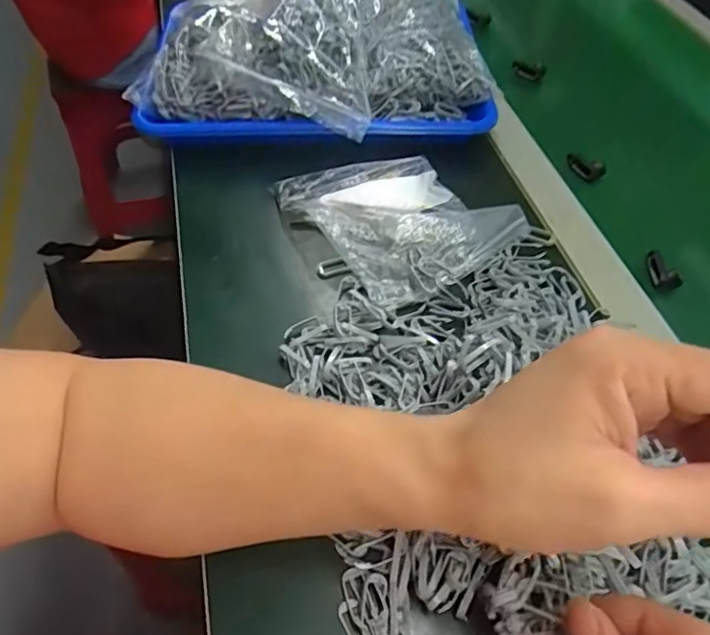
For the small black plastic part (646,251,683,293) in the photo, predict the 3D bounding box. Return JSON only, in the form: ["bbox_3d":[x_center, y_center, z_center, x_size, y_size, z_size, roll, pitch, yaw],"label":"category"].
[{"bbox_3d":[0.242,-0.036,0.431,0.016,0.014,0.033,-3,54,-4],"label":"small black plastic part"}]

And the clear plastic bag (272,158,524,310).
[{"bbox_3d":[0.037,-0.089,0.444,0.138,0.025,0.159,-31,60,-21],"label":"clear plastic bag"}]

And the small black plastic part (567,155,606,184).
[{"bbox_3d":[0.212,-0.136,0.503,0.035,0.010,0.029,17,55,11],"label":"small black plastic part"}]

